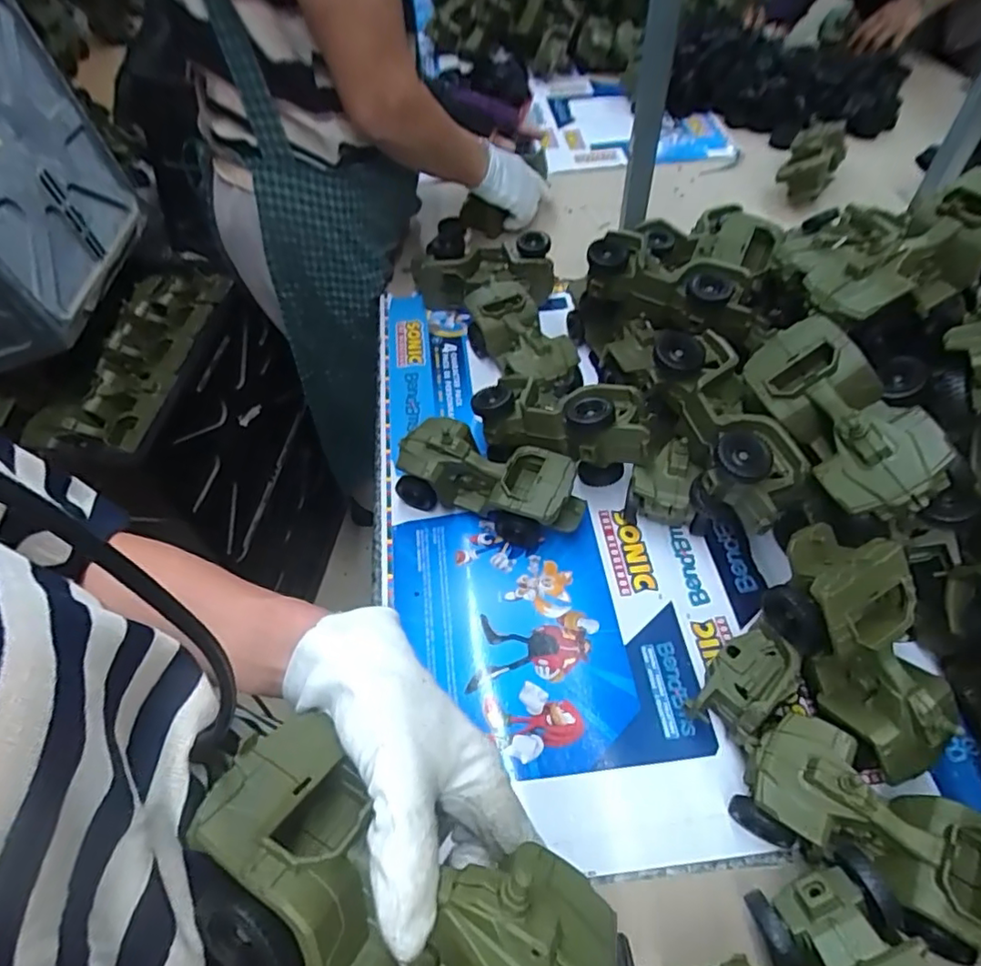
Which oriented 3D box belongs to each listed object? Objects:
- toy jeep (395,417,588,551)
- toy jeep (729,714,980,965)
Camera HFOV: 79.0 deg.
[{"bbox_3d":[0.001,-0.001,0.596,0.182,0.084,0.075,19,56,16],"label":"toy jeep"},{"bbox_3d":[0.260,0.236,0.400,0.169,0.080,0.079,28,59,22],"label":"toy jeep"}]

